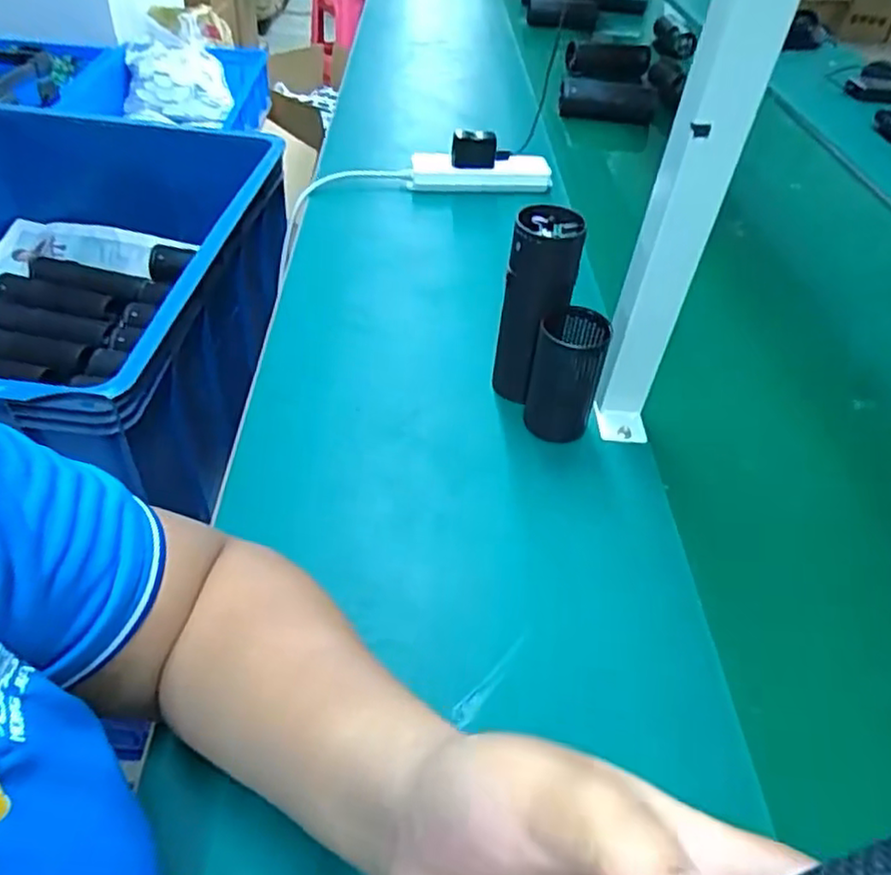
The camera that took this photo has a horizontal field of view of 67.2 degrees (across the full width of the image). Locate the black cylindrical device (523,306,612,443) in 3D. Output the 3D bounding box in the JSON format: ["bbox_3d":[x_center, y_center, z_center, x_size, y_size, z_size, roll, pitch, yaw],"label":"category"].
[{"bbox_3d":[0.099,-0.050,0.550,0.053,0.109,0.053,3,44,-3],"label":"black cylindrical device"}]

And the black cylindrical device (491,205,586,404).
[{"bbox_3d":[0.076,-0.104,0.564,0.053,0.165,0.049,3,44,-3],"label":"black cylindrical device"}]

